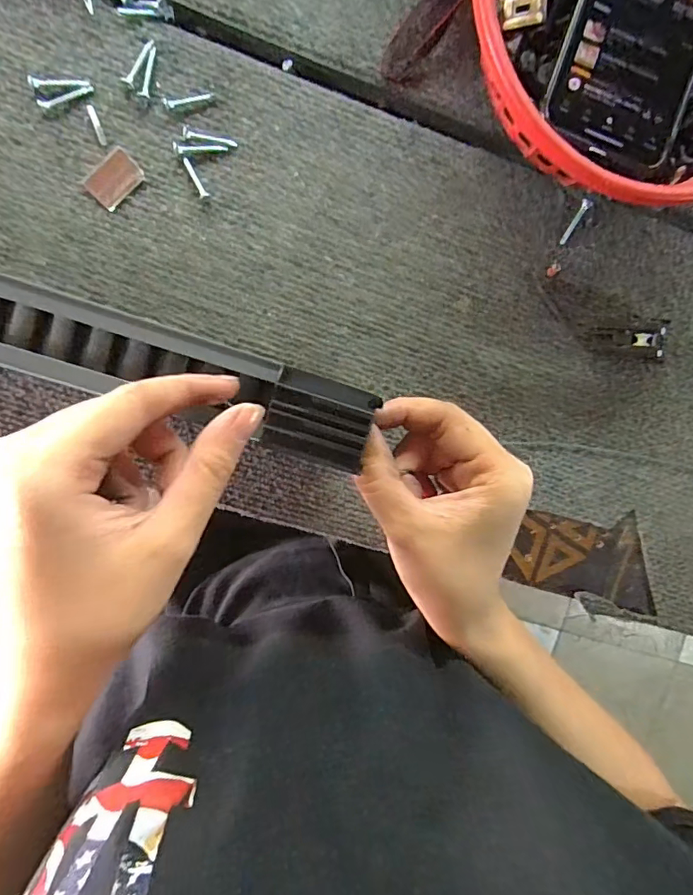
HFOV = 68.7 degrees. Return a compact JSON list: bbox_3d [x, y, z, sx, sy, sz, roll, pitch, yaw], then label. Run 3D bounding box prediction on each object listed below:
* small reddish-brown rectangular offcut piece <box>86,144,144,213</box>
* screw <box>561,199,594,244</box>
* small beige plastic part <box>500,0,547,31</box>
[{"bbox_3d":[-0.132,-0.153,0.288,0.022,0.004,0.030,44,91,-9],"label":"small reddish-brown rectangular offcut piece"},{"bbox_3d":[0.145,-0.144,0.322,0.007,0.004,0.030,33,93,-9],"label":"screw"},{"bbox_3d":[0.095,-0.235,0.272,0.024,0.006,0.017,-11,97,-7],"label":"small beige plastic part"}]

